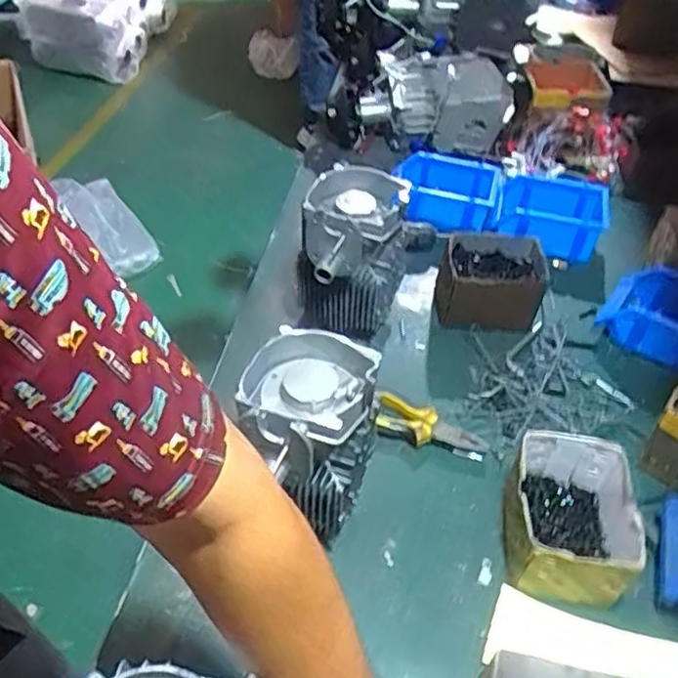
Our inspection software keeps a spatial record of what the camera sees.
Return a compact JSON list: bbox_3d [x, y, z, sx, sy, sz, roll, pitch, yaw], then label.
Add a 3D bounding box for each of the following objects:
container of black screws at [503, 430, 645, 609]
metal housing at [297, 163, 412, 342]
[{"bbox_3d":[0.242,0.190,0.711,0.124,0.095,0.155,14,48,8],"label":"container of black screws"},{"bbox_3d":[0.015,-0.096,0.865,0.134,0.188,0.176,7,48,1],"label":"metal housing"}]

